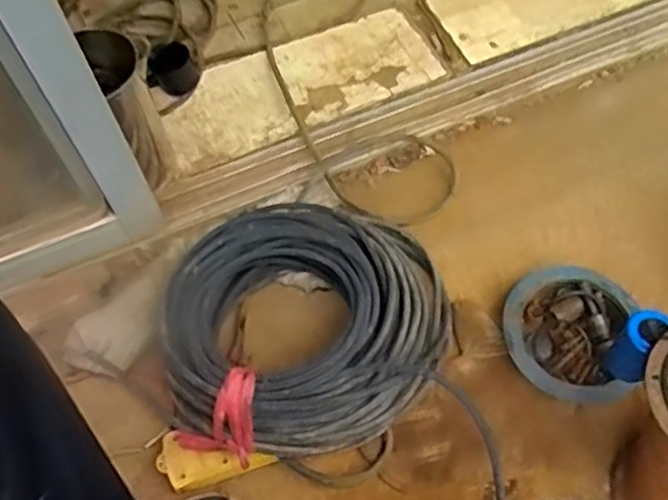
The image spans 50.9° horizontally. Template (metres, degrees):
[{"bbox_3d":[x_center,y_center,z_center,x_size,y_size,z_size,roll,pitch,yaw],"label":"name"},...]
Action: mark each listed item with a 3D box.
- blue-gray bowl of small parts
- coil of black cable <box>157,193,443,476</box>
[{"bbox_3d":[0.251,0.088,0.759,0.133,0.040,0.144,-2,60,3],"label":"blue-gray bowl of small parts"},{"bbox_3d":[-0.027,0.070,0.755,0.293,0.110,0.292,-2,60,3],"label":"coil of black cable"}]

